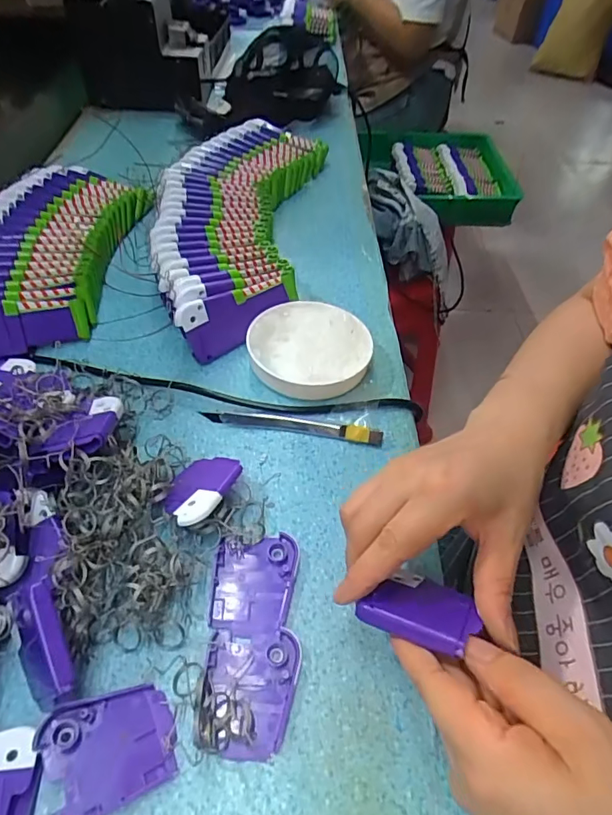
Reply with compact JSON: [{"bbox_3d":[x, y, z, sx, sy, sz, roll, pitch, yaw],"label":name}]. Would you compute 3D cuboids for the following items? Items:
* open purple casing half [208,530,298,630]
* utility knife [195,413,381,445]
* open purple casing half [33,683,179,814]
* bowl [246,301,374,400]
[{"bbox_3d":[-0.032,0.109,0.305,0.050,0.007,0.059,4,50,1],"label":"open purple casing half"},{"bbox_3d":[-0.010,0.012,0.381,0.141,0.015,0.011,8,50,4],"label":"utility knife"},{"bbox_3d":[-0.099,0.172,0.245,0.059,0.012,0.051,-19,54,-18],"label":"open purple casing half"},{"bbox_3d":[0.002,-0.051,0.424,0.104,0.027,0.103,1,50,-2],"label":"bowl"}]

